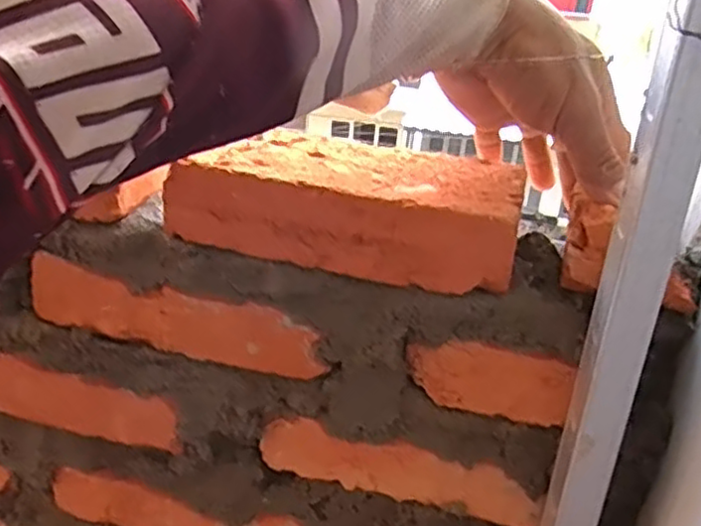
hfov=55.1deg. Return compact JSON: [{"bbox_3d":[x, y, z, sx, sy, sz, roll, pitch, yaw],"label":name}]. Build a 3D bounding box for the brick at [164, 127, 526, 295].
[{"bbox_3d":[0.000,-0.034,0.384,0.187,0.049,0.085,10,24,12],"label":"brick"}]

